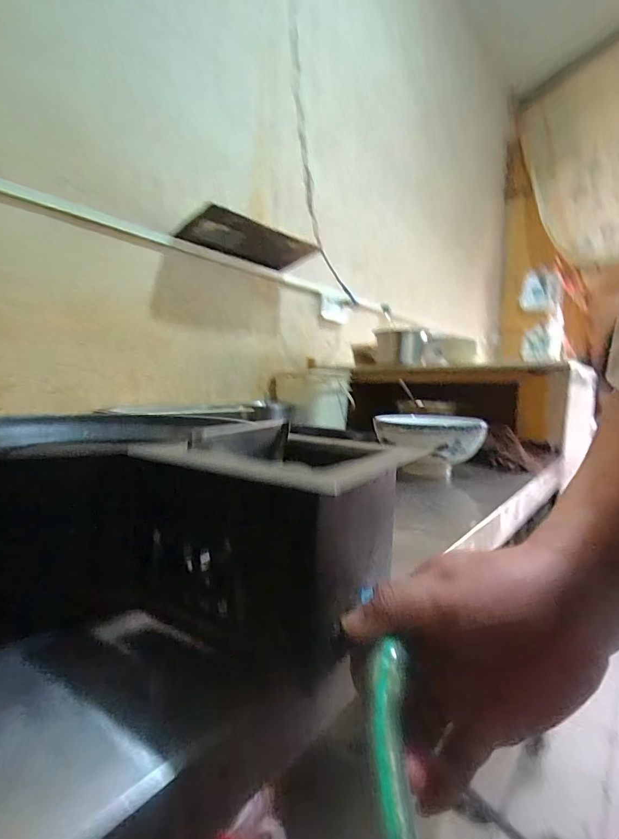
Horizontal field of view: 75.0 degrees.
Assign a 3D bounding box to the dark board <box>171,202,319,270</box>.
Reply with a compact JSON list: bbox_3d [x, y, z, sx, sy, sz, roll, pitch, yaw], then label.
[{"bbox_3d":[-0.150,-0.499,1.132,0.140,0.023,0.412,-24,-13,39],"label":"dark board"}]

